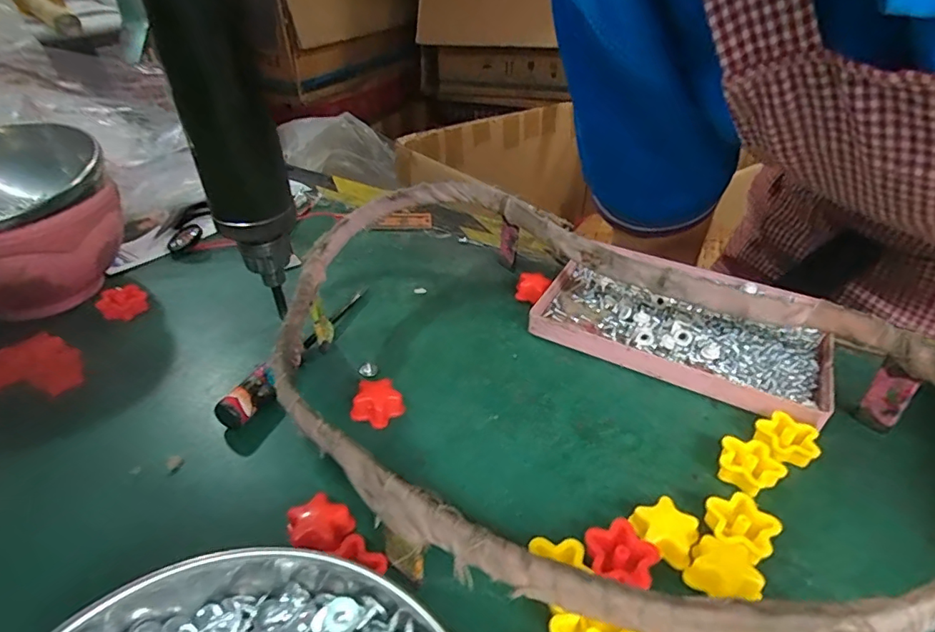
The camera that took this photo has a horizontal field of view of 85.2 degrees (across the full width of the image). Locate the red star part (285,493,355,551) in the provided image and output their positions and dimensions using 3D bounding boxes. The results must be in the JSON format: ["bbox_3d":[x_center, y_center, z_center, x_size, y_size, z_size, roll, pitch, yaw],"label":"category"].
[{"bbox_3d":[-0.059,0.085,0.203,0.024,0.011,0.023,1,37,3],"label":"red star part"}]

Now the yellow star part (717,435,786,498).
[{"bbox_3d":[0.128,0.067,0.232,0.025,0.011,0.025,-25,43,-28],"label":"yellow star part"}]

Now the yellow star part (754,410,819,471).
[{"bbox_3d":[0.151,0.058,0.242,0.025,0.008,0.026,21,42,26],"label":"yellow star part"}]

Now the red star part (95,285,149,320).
[{"bbox_3d":[-0.214,-0.007,0.317,0.019,0.016,0.024,23,43,28],"label":"red star part"}]

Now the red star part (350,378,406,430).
[{"bbox_3d":[-0.045,0.044,0.259,0.022,0.015,0.022,16,40,21],"label":"red star part"}]

